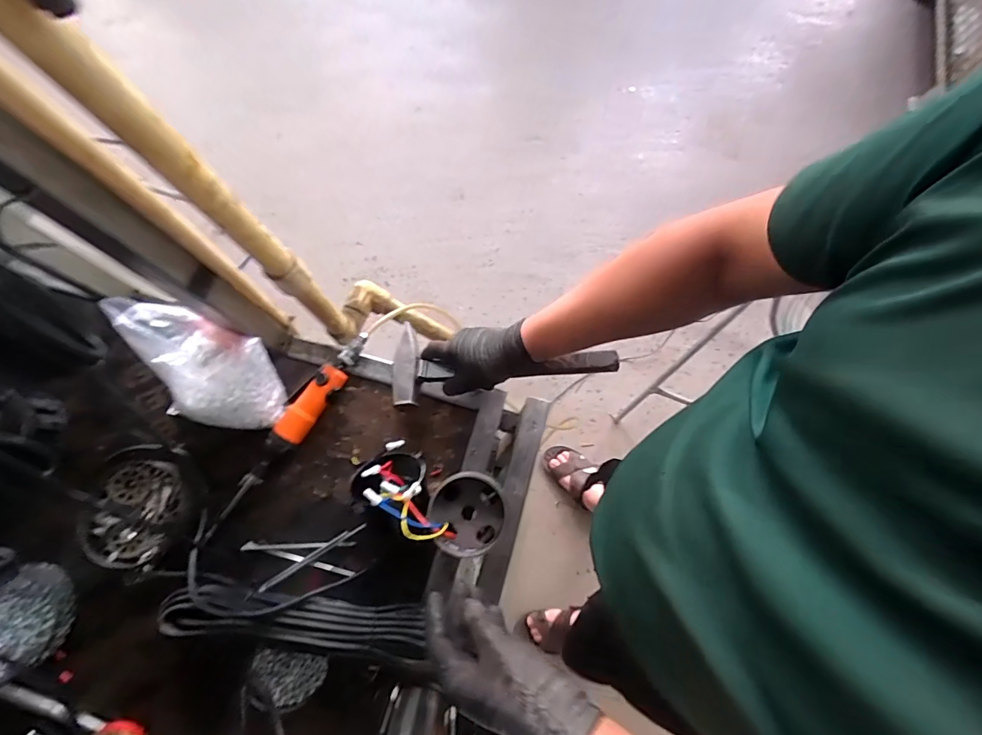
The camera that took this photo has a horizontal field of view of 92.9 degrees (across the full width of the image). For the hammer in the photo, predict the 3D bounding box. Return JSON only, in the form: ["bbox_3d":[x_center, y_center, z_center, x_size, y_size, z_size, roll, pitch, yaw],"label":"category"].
[{"bbox_3d":[0.013,0.002,0.637,0.306,0.028,0.112,1,73,12],"label":"hammer"}]

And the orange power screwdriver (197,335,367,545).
[{"bbox_3d":[-0.279,0.090,0.655,0.052,0.040,0.333,34,77,6],"label":"orange power screwdriver"}]

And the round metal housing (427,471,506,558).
[{"bbox_3d":[-0.028,0.166,0.532,0.086,0.034,0.091,15,75,1],"label":"round metal housing"}]

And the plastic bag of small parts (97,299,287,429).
[{"bbox_3d":[-0.376,0.005,0.618,0.166,0.162,0.127,19,75,3],"label":"plastic bag of small parts"}]

